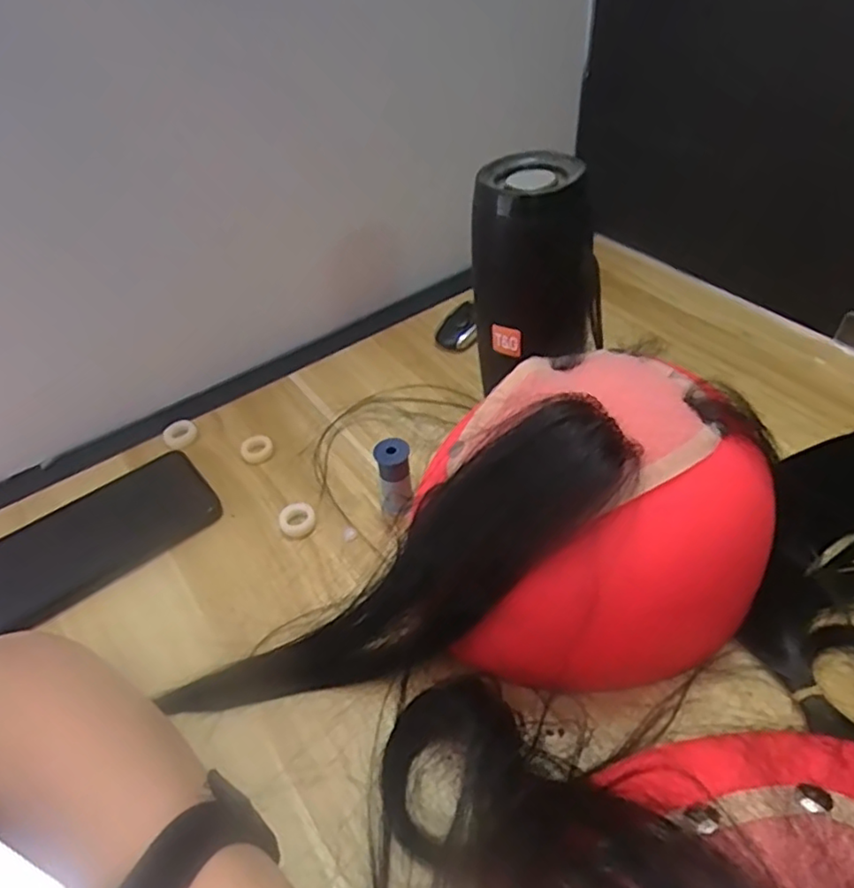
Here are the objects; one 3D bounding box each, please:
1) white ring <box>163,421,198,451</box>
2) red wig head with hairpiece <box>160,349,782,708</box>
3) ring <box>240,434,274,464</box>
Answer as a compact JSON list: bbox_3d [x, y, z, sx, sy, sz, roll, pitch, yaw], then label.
[{"bbox_3d":[-0.185,-0.008,0.465,0.025,0.007,0.025,-3,45,3],"label":"white ring"},{"bbox_3d":[0.027,0.072,0.285,0.279,0.127,0.139,-26,48,-18],"label":"red wig head with hairpiece"},{"bbox_3d":[-0.122,0.004,0.444,0.022,0.011,0.022,-3,45,3],"label":"ring"}]

